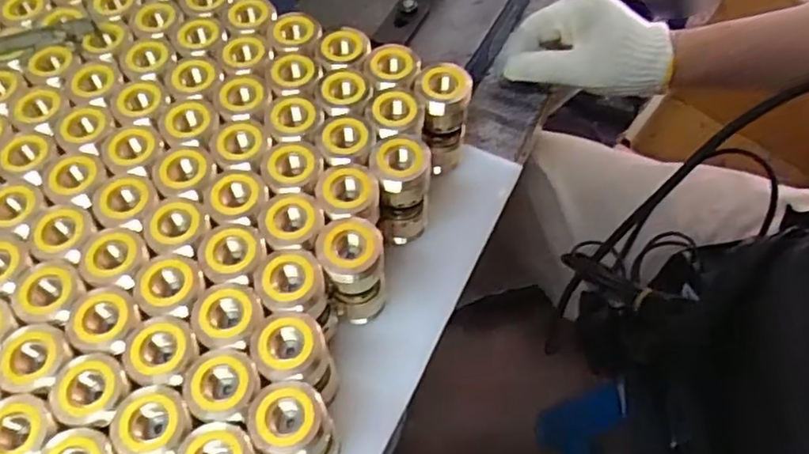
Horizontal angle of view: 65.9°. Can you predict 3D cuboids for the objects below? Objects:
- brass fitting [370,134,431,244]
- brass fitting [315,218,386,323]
[{"bbox_3d":[-0.002,-0.027,0.461,0.038,0.090,0.041,-12,61,-5],"label":"brass fitting"},{"bbox_3d":[-0.033,0.035,0.424,0.042,0.088,0.049,-11,61,-4],"label":"brass fitting"}]

